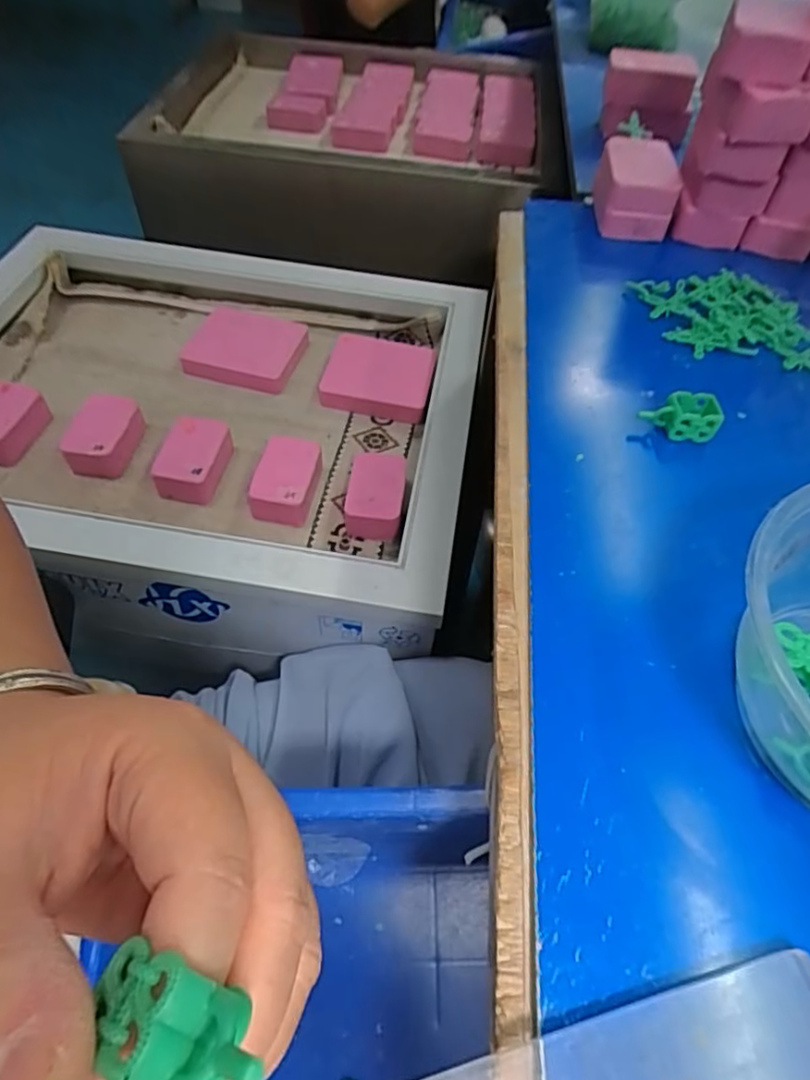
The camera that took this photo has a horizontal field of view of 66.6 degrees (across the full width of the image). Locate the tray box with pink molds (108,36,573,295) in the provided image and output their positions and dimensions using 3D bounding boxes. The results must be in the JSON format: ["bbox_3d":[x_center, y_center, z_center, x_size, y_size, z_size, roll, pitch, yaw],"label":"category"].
[{"bbox_3d":[-0.065,-0.534,0.854,0.492,0.161,0.393,8,54,2],"label":"tray box with pink molds"}]

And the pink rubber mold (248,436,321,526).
[{"bbox_3d":[-0.098,-0.051,0.521,0.046,0.035,0.070,13,54,6],"label":"pink rubber mold"}]

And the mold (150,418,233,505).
[{"bbox_3d":[-0.178,-0.068,0.526,0.050,0.035,0.068,6,54,1],"label":"mold"}]

